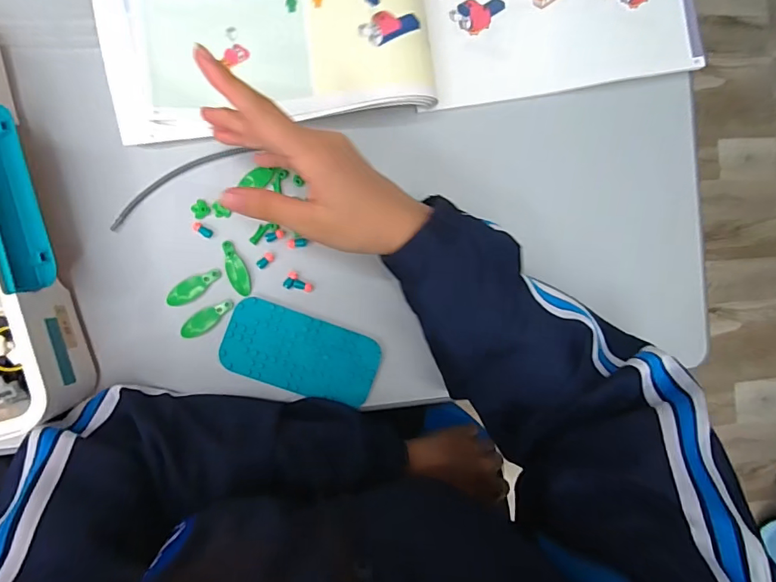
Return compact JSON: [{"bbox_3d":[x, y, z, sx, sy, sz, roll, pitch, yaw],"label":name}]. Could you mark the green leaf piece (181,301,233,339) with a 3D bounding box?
[{"bbox_3d":[-0.147,0.022,0.380,0.045,0.004,0.017,-36,94,-7],"label":"green leaf piece"}]

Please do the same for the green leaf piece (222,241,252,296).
[{"bbox_3d":[-0.124,-0.018,0.383,0.016,0.004,0.046,-23,92,-8],"label":"green leaf piece"}]

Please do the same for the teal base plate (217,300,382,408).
[{"bbox_3d":[-0.070,0.052,0.389,0.125,0.004,0.062,20,86,-7],"label":"teal base plate"}]

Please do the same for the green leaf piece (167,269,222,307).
[{"bbox_3d":[-0.158,-0.003,0.383,0.047,0.004,0.017,-39,94,-7],"label":"green leaf piece"}]

